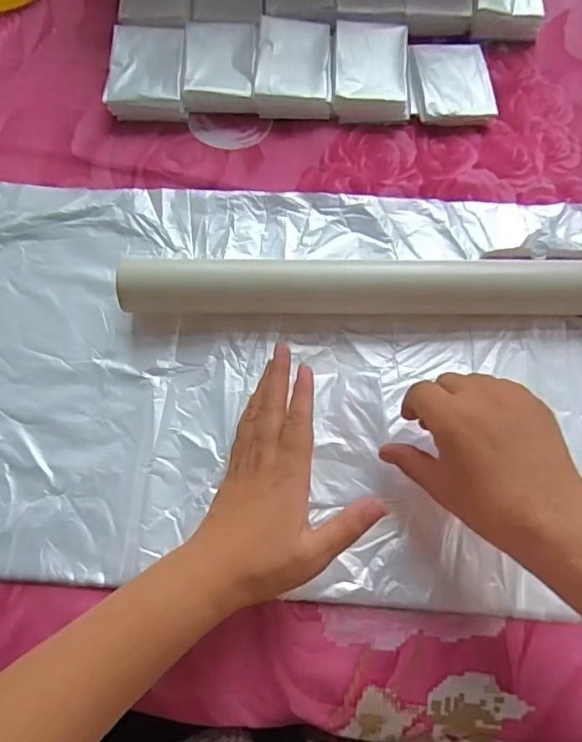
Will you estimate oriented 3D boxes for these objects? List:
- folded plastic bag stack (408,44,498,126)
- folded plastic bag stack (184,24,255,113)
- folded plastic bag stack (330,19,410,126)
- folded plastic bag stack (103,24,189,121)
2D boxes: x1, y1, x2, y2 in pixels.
[{"bbox_3d":[0.141,-0.256,0.460,0.071,0.017,0.079,-1,73,0],"label":"folded plastic bag stack"},{"bbox_3d":[-0.063,-0.272,0.468,0.061,0.025,0.084,0,73,0],"label":"folded plastic bag stack"},{"bbox_3d":[0.071,-0.268,0.461,0.064,0.022,0.095,2,73,1],"label":"folded plastic bag stack"},{"bbox_3d":[-0.126,-0.267,0.467,0.066,0.028,0.086,3,73,1],"label":"folded plastic bag stack"}]

